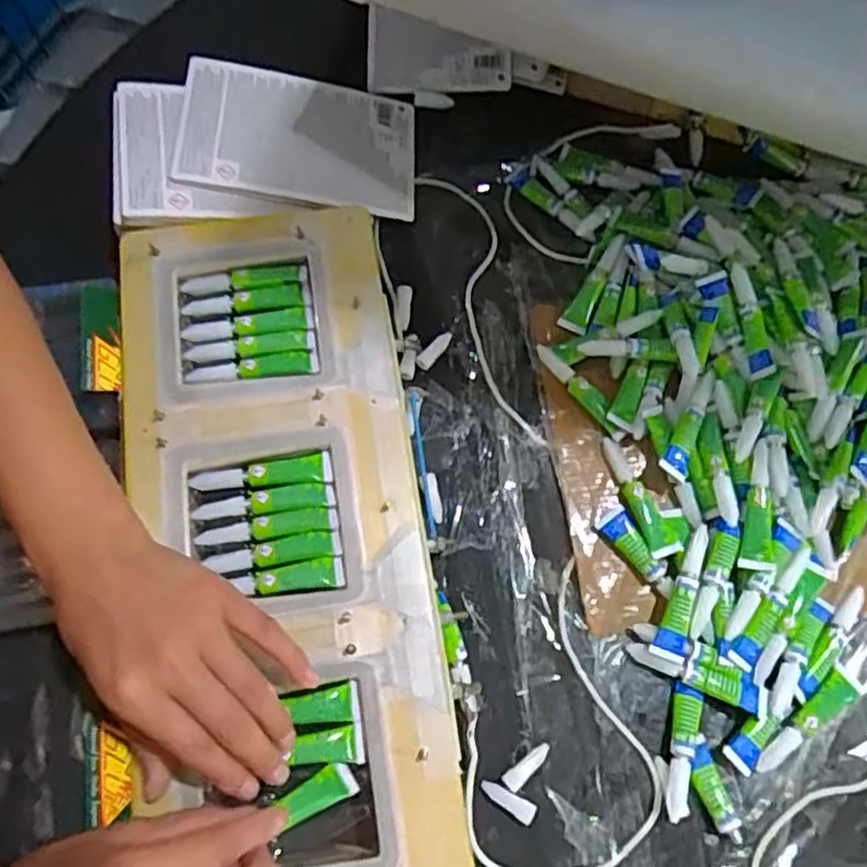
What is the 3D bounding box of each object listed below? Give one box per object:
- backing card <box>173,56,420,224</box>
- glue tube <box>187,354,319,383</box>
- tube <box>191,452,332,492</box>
[{"bbox_3d":[-0.096,-0.214,0.515,0.168,0.009,0.115,7,66,-14],"label":"backing card"},{"bbox_3d":[-0.115,-0.040,0.448,0.081,0.007,0.015,-6,71,-6],"label":"glue tube"},{"bbox_3d":[-0.104,0.025,0.424,0.082,0.006,0.017,-6,71,-6],"label":"tube"}]

